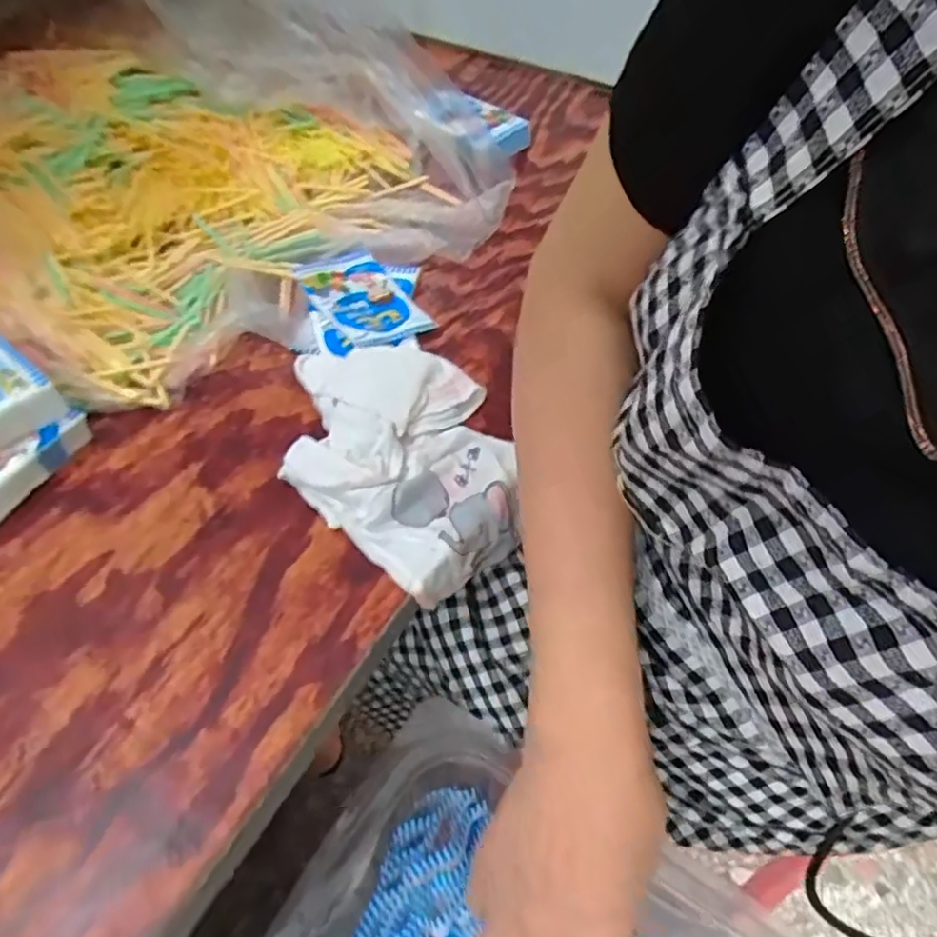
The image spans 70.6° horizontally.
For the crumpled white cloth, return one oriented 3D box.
[{"bbox_3d":[-0.042,-0.018,0.405,0.173,0.021,0.131,37,60,24],"label":"crumpled white cloth"}]

